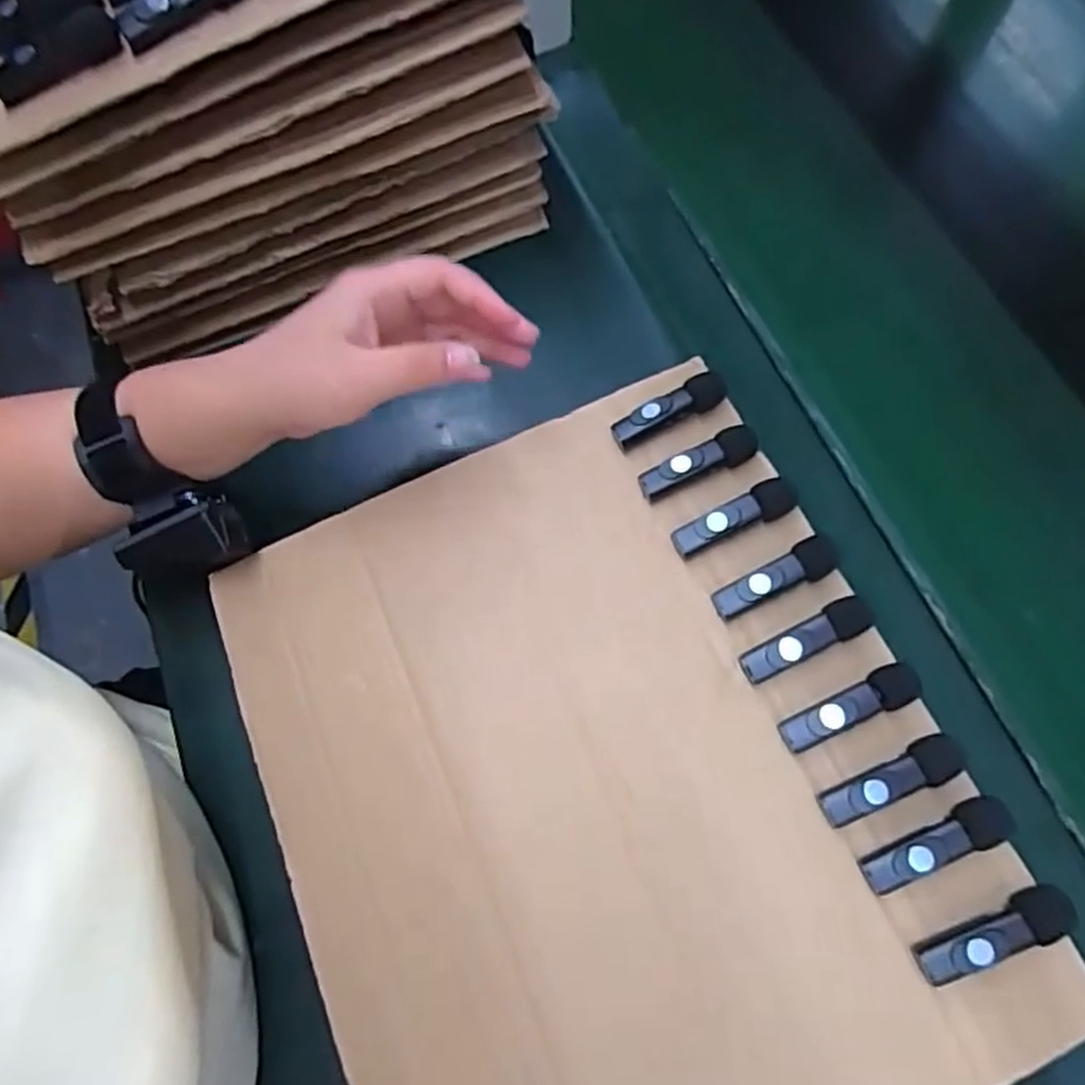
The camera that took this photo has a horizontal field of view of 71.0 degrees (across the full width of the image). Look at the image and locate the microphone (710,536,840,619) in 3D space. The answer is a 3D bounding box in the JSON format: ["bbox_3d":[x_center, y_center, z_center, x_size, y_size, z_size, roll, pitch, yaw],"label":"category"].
[{"bbox_3d":[0.114,0.019,0.372,0.064,0.020,0.019,-23,71,-8],"label":"microphone"}]

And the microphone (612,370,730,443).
[{"bbox_3d":[0.069,-0.070,0.409,0.065,0.017,0.018,-27,70,-9],"label":"microphone"}]

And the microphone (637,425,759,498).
[{"bbox_3d":[0.082,-0.042,0.396,0.063,0.018,0.017,-19,69,-5],"label":"microphone"}]

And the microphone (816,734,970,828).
[{"bbox_3d":[0.153,0.105,0.334,0.065,0.017,0.019,-23,69,-7],"label":"microphone"}]

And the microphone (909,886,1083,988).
[{"bbox_3d":[0.183,0.159,0.307,0.062,0.013,0.020,-19,69,-6],"label":"microphone"}]

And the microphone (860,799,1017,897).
[{"bbox_3d":[0.166,0.127,0.320,0.063,0.014,0.020,-21,69,-6],"label":"microphone"}]

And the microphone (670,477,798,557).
[{"bbox_3d":[0.096,-0.011,0.384,0.064,0.021,0.018,-23,69,-7],"label":"microphone"}]

